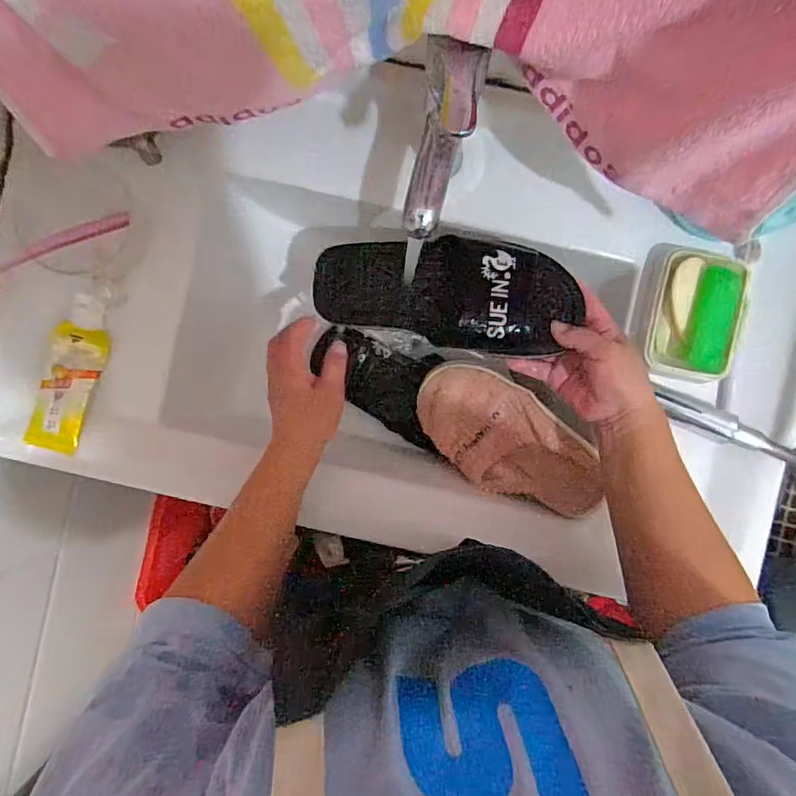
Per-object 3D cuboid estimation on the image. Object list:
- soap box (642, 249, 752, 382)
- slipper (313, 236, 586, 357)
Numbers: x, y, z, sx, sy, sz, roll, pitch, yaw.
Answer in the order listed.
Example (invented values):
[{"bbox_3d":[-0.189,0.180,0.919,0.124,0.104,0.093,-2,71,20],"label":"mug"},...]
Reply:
[{"bbox_3d":[0.300,-0.080,0.483,0.083,0.032,0.119,8,90,0],"label":"soap box"},{"bbox_3d":[0.039,-0.100,0.466,0.251,0.063,0.089,10,90,15],"label":"slipper"}]

